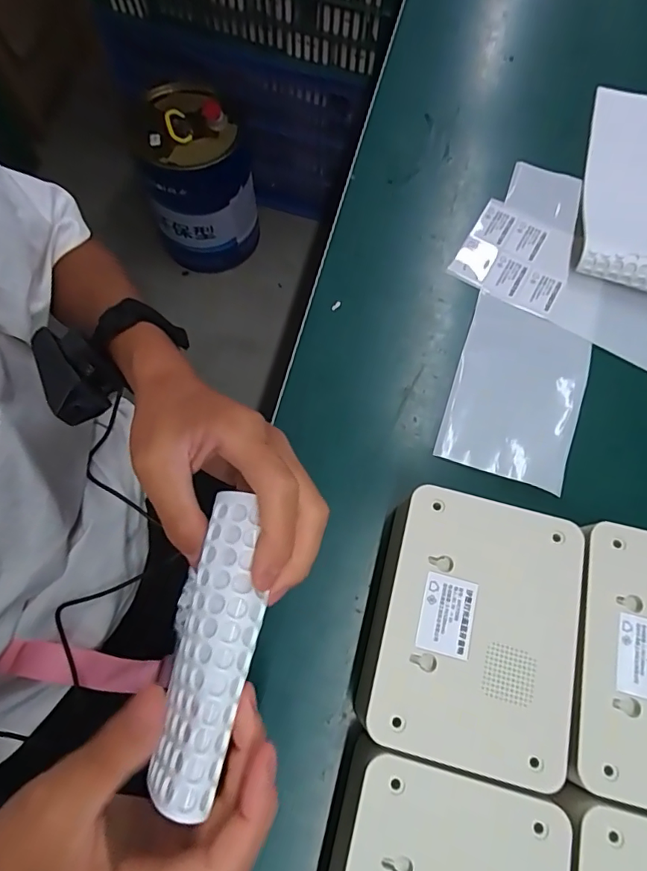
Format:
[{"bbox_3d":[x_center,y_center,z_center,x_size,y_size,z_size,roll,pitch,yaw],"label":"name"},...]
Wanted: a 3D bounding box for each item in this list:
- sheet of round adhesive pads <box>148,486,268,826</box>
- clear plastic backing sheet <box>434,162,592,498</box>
[{"bbox_3d":[-0.047,0.087,0.214,0.036,0.021,0.120,7,71,2],"label":"sheet of round adhesive pads"},{"bbox_3d":[0.172,-0.101,0.401,0.094,0.007,0.292,17,73,9],"label":"clear plastic backing sheet"}]

